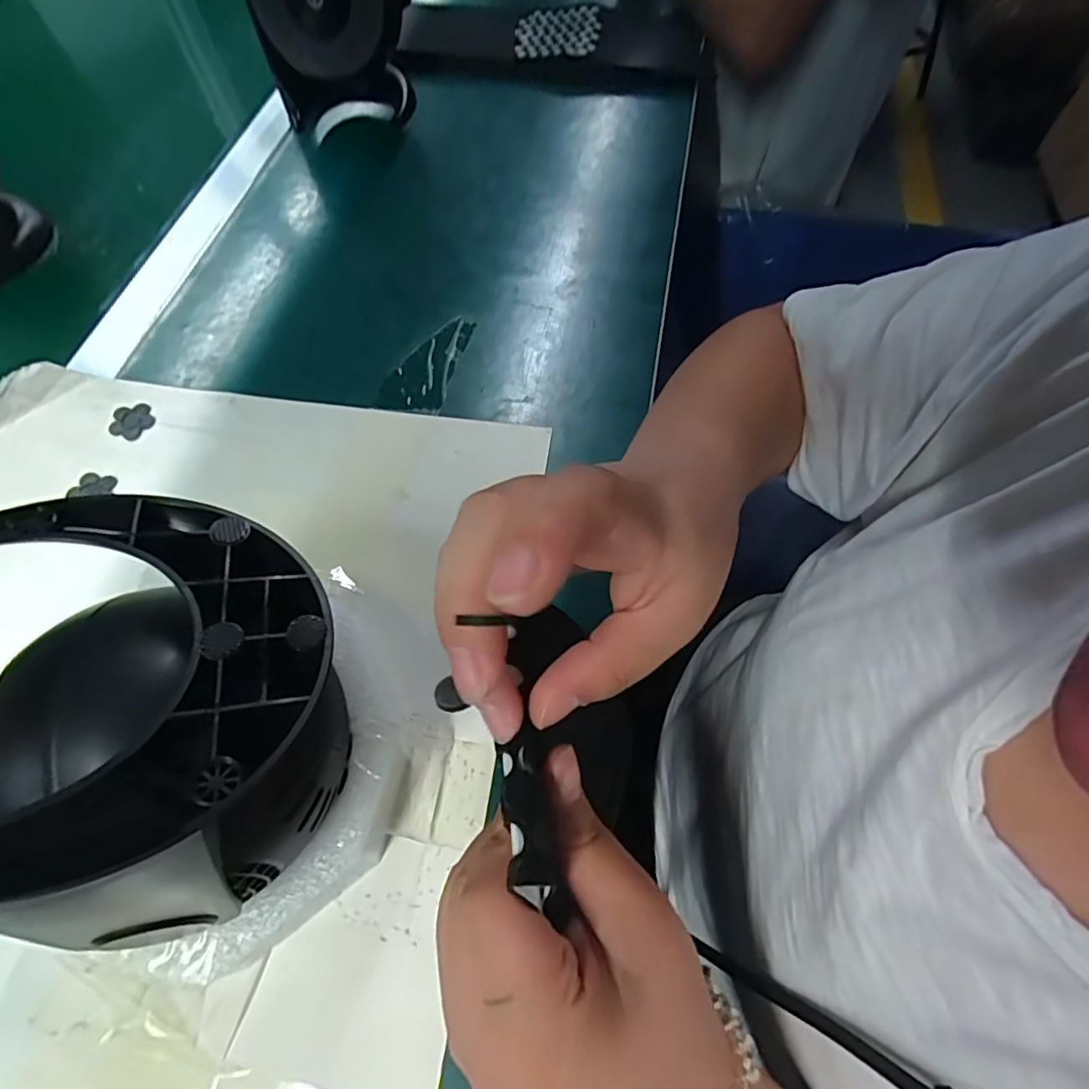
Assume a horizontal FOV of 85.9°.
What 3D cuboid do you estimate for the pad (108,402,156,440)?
[{"bbox_3d":[-0.259,-0.078,0.367,0.026,0.004,0.026,35,68,18],"label":"pad"}]

